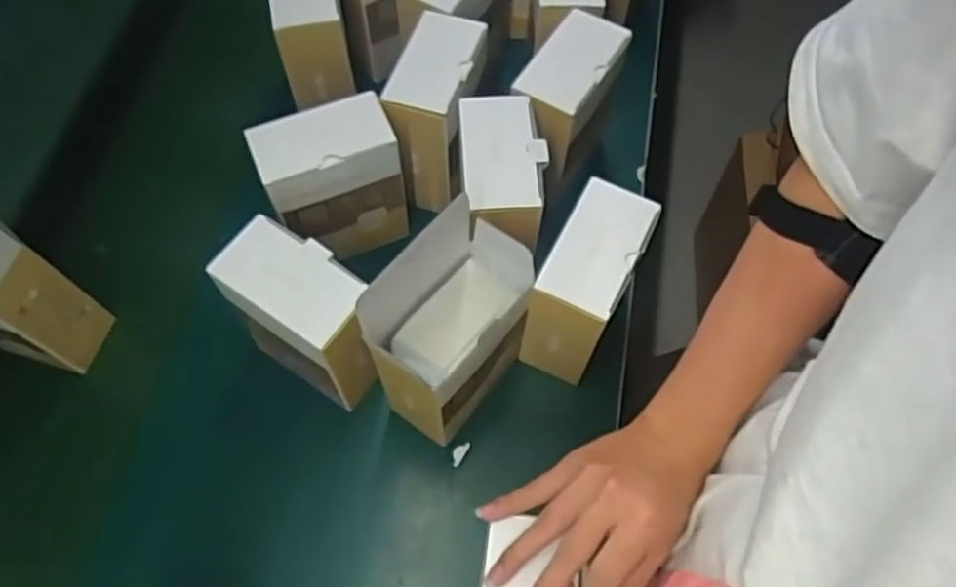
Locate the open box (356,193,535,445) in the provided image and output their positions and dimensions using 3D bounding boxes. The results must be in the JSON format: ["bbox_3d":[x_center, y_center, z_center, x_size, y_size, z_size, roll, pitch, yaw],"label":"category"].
[{"bbox_3d":[-0.020,0.033,0.582,0.076,0.193,0.139,37,69,17],"label":"open box"}]

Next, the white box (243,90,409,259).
[{"bbox_3d":[-0.134,-0.103,0.675,0.123,0.149,0.073,-24,66,-11],"label":"white box"}]

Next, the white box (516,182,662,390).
[{"bbox_3d":[0.098,-0.003,0.644,0.064,0.165,0.119,26,66,12],"label":"white box"}]

